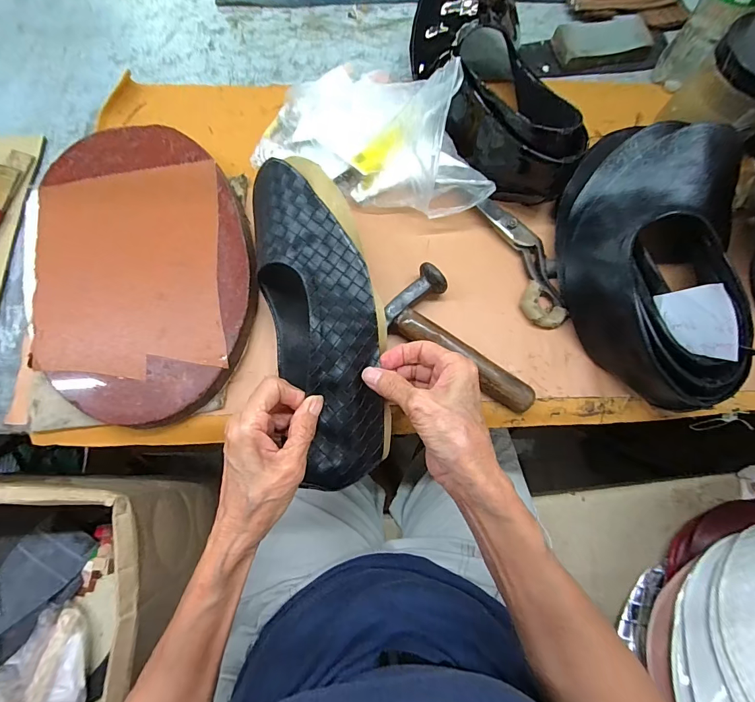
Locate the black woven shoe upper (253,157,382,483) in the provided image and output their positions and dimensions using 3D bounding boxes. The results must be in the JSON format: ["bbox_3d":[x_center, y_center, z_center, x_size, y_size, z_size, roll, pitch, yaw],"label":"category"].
[{"bbox_3d":[-0.045,-0.025,0.303,0.086,0.053,0.257,-14,87,-5],"label":"black woven shoe upper"}]

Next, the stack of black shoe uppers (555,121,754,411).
[{"bbox_3d":[0.236,-0.077,0.316,0.139,0.087,0.239,12,75,3],"label":"stack of black shoe uppers"}]

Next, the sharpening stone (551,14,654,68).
[{"bbox_3d":[0.258,-0.355,0.430,0.102,0.026,0.051,-5,75,-2],"label":"sharpening stone"}]

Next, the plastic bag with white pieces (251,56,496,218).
[{"bbox_3d":[0.004,-0.224,0.361,0.246,0.092,0.135,29,77,7],"label":"plastic bag with white pieces"}]

